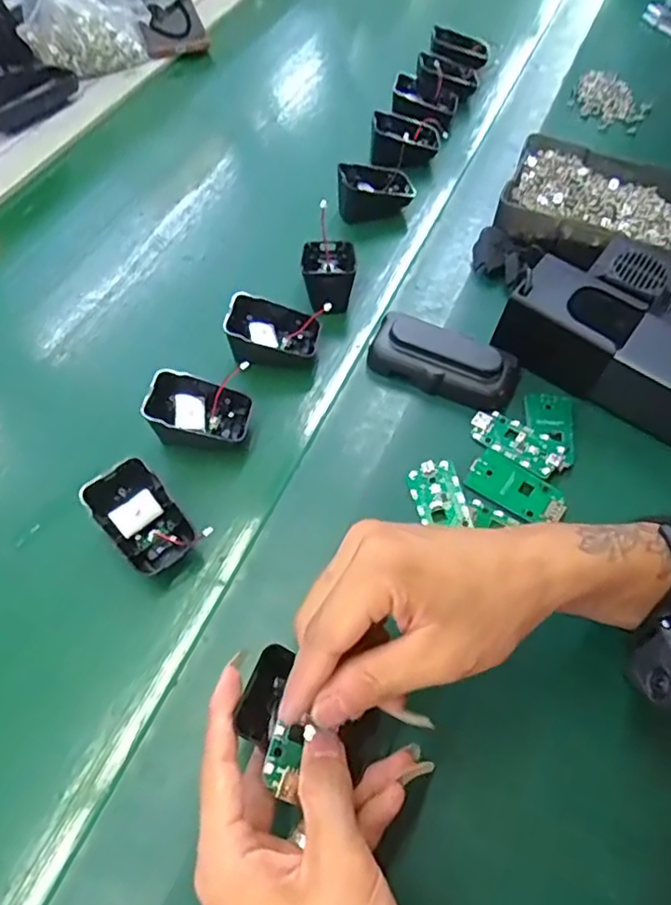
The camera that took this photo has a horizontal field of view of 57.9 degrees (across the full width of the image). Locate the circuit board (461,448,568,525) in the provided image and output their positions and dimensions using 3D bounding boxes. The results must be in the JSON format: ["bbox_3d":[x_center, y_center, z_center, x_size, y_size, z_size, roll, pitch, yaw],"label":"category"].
[{"bbox_3d":[0.120,0.024,0.401,0.063,0.006,0.033,29,62,20],"label":"circuit board"}]

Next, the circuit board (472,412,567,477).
[{"bbox_3d":[0.125,-0.010,0.419,0.063,0.004,0.032,30,63,20],"label":"circuit board"}]

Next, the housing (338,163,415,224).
[{"bbox_3d":[0.037,-0.244,0.569,0.067,0.040,0.049,-4,56,0],"label":"housing"}]

